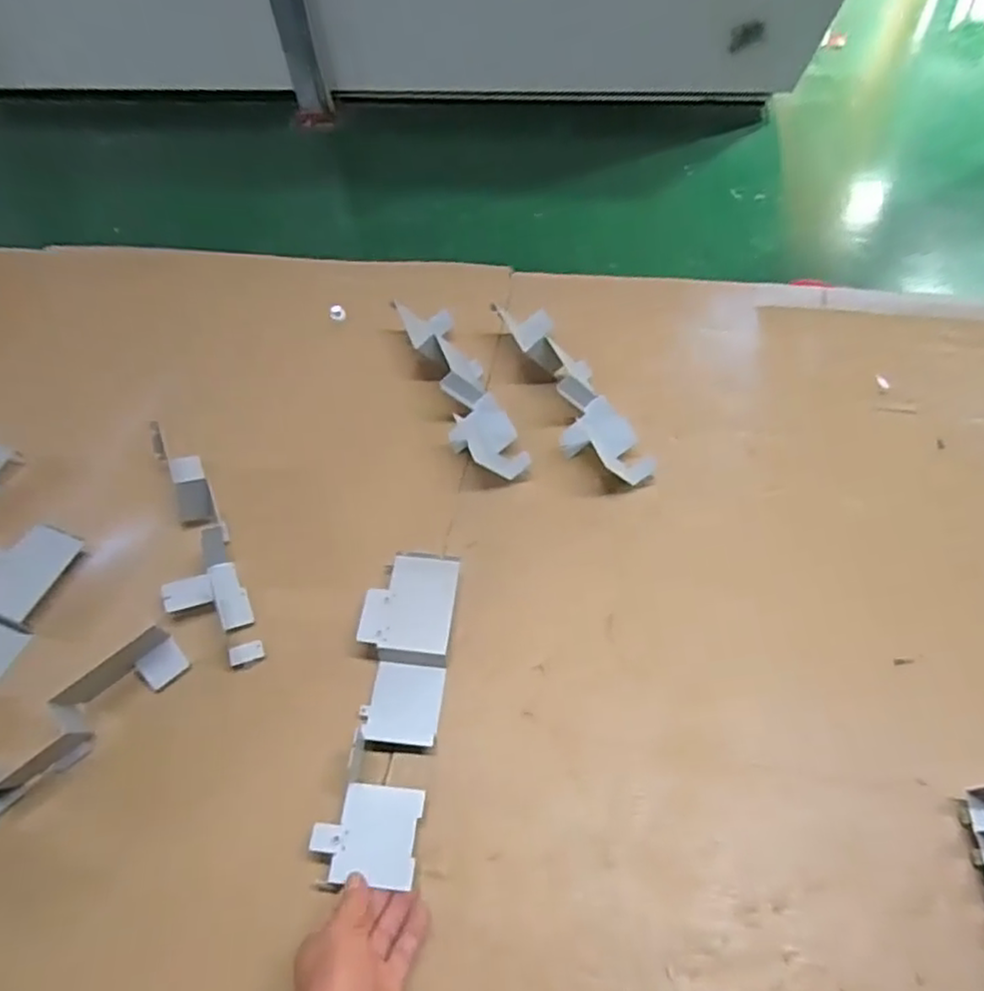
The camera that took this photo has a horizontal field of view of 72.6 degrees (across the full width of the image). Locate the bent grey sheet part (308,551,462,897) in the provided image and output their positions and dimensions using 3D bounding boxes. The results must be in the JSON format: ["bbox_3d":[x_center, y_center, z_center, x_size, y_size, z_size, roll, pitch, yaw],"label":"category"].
[{"bbox_3d":[-0.095,0.208,0.666,0.094,0.046,0.310,3,57,7],"label":"bent grey sheet part"}]

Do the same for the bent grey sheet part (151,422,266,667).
[{"bbox_3d":[-0.347,0.057,0.779,0.078,0.081,0.315,-22,57,-10],"label":"bent grey sheet part"}]

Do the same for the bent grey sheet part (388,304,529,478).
[{"bbox_3d":[-0.042,-0.146,0.884,0.081,0.084,0.313,-20,56,-9],"label":"bent grey sheet part"}]

